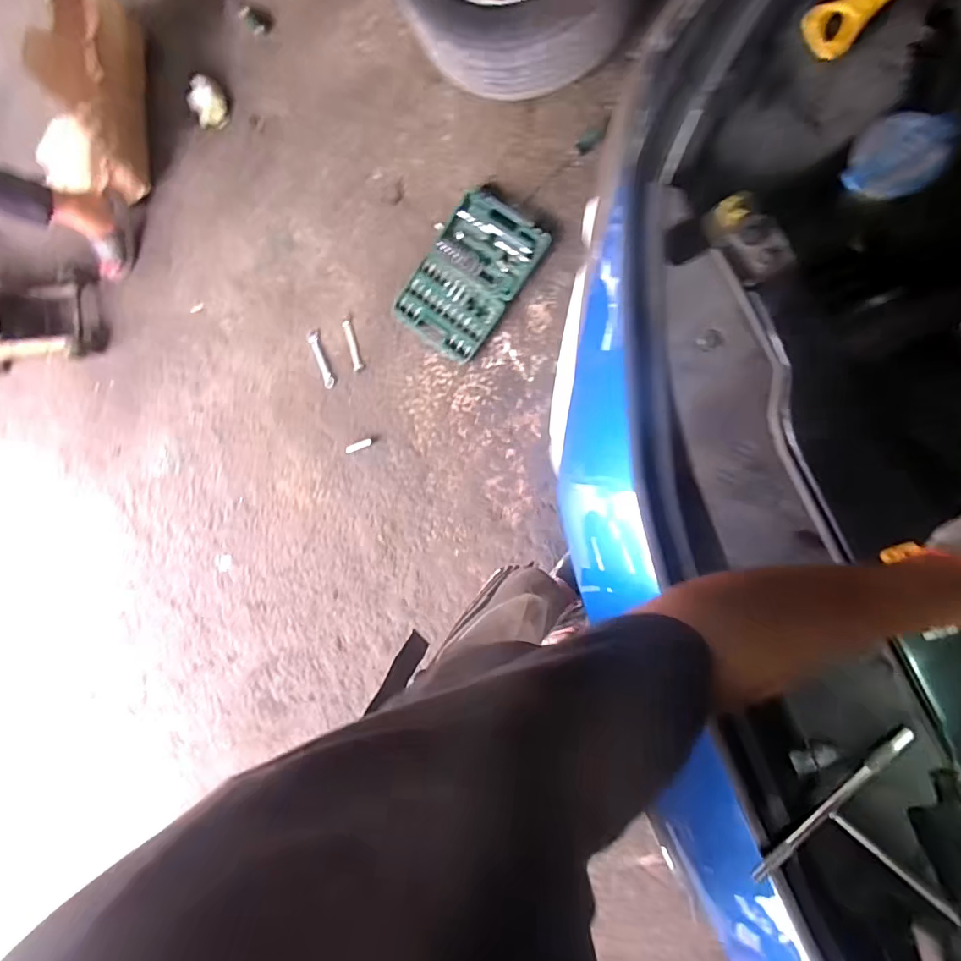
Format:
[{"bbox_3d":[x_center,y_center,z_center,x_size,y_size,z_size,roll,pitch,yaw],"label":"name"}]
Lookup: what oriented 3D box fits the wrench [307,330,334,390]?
[{"bbox_3d":[-0.462,-0.352,1.477,0.036,0.007,0.174,-20,87,14],"label":"wrench"}]

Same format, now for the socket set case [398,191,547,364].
[{"bbox_3d":[-0.031,-0.542,1.349,0.268,0.039,0.389,38,101,10],"label":"socket set case"}]

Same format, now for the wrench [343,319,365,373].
[{"bbox_3d":[-0.361,-0.383,1.448,0.032,0.005,0.153,-14,89,14],"label":"wrench"}]

